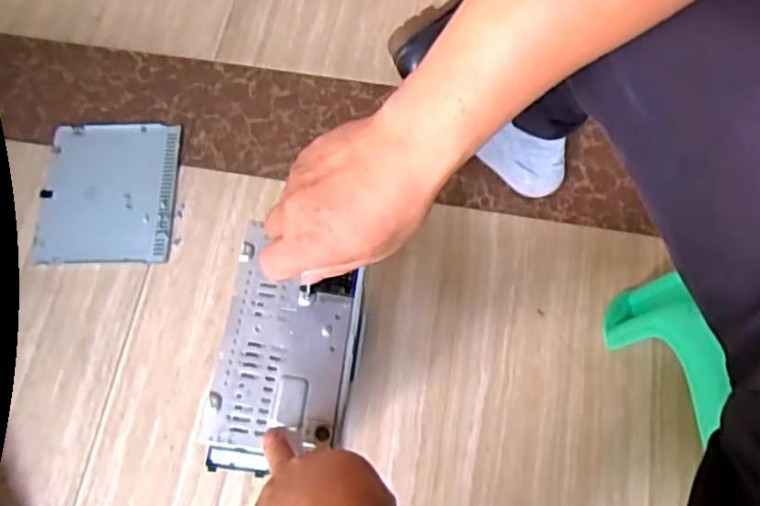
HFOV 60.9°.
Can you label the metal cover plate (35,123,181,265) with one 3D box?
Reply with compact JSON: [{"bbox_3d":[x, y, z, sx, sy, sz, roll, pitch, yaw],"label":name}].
[{"bbox_3d":[-0.318,-0.073,0.759,0.155,0.008,0.176,0,69,1],"label":"metal cover plate"}]

